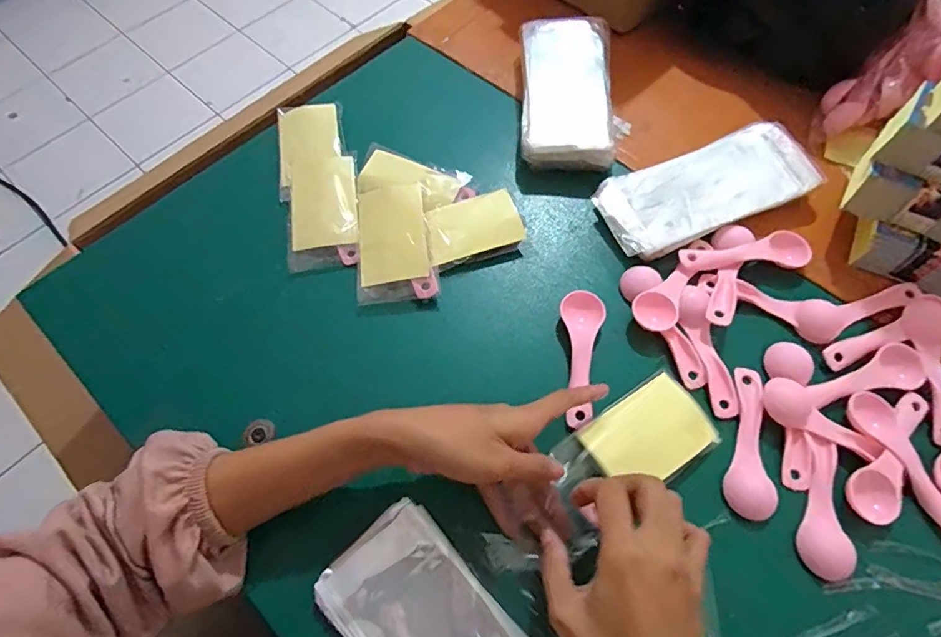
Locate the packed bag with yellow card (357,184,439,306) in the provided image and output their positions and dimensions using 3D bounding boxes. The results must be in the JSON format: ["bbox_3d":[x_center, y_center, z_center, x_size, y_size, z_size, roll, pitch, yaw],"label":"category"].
[{"bbox_3d":[-0.069,-0.067,0.439,0.068,0.012,0.107,-12,71,6],"label":"packed bag with yellow card"}]

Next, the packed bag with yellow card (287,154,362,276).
[{"bbox_3d":[-0.136,-0.102,0.460,0.066,0.014,0.118,-8,65,-3],"label":"packed bag with yellow card"}]

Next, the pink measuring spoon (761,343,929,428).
[{"bbox_3d":[0.289,0.051,0.382,0.131,0.014,0.035,-15,66,-6],"label":"pink measuring spoon"}]

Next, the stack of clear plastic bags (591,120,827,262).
[{"bbox_3d":[0.213,-0.119,0.451,0.190,0.022,0.086,-19,66,-8],"label":"stack of clear plastic bags"}]

